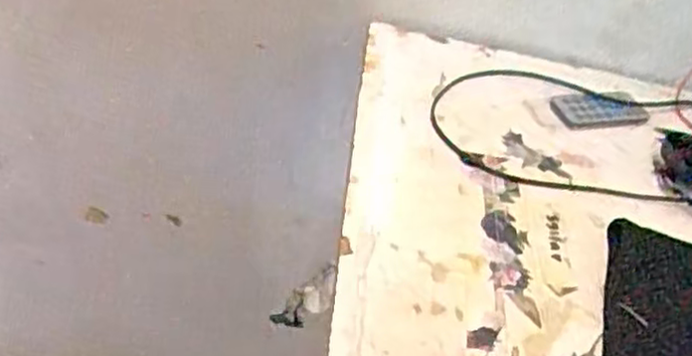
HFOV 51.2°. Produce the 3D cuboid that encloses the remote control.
[{"bbox_3d":[0.214,-0.058,0.613,0.080,0.007,0.038,0,42,-16],"label":"remote control"}]

